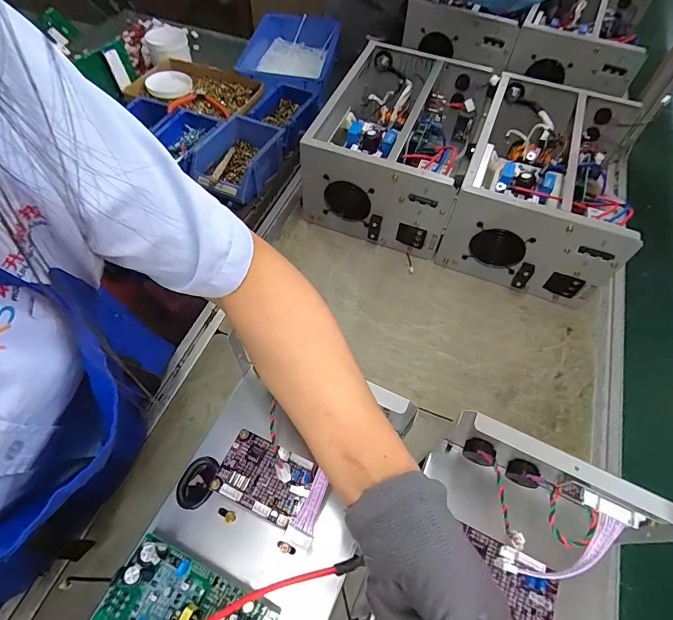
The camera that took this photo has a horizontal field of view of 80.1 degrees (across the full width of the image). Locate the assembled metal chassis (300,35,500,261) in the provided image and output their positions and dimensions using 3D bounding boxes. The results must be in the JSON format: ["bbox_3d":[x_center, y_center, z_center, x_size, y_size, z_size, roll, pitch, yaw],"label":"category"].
[{"bbox_3d":[0.130,-0.328,0.806,0.298,0.187,0.400,18,59,9],"label":"assembled metal chassis"}]

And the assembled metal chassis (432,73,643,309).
[{"bbox_3d":[0.381,-0.231,0.750,0.270,0.187,0.371,20,59,11],"label":"assembled metal chassis"}]

